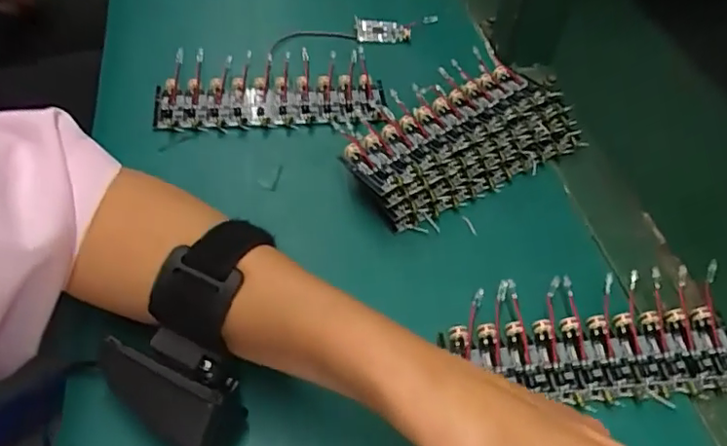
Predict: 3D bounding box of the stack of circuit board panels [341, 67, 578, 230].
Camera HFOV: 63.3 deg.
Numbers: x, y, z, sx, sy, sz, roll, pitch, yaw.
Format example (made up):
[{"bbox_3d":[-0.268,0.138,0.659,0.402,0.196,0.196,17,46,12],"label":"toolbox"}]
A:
[{"bbox_3d":[0.066,-0.055,0.398,0.163,0.031,0.073,-24,55,-24],"label":"stack of circuit board panels"}]

